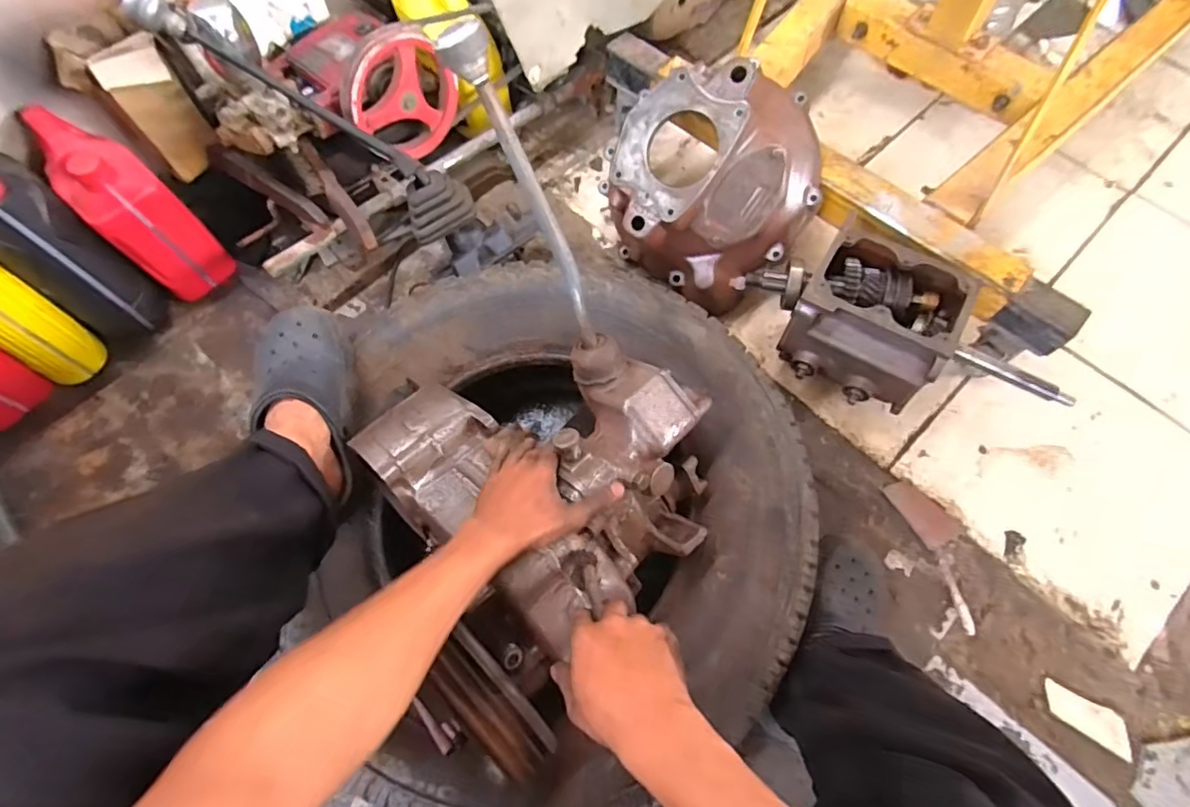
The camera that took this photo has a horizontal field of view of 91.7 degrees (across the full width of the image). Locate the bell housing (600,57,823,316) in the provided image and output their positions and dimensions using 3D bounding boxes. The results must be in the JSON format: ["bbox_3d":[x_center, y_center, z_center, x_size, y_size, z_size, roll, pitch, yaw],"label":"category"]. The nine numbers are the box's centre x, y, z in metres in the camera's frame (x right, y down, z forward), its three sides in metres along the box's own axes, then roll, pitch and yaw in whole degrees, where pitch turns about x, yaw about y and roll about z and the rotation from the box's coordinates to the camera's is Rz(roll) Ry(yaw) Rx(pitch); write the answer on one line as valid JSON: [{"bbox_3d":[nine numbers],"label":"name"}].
[{"bbox_3d":[0.183,-0.342,0.901,0.322,0.164,0.322,3,97,22],"label":"bell housing"}]

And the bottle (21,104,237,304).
[{"bbox_3d":[-0.735,-0.310,0.931,0.178,0.290,0.112,43,75,16],"label":"bottle"}]

